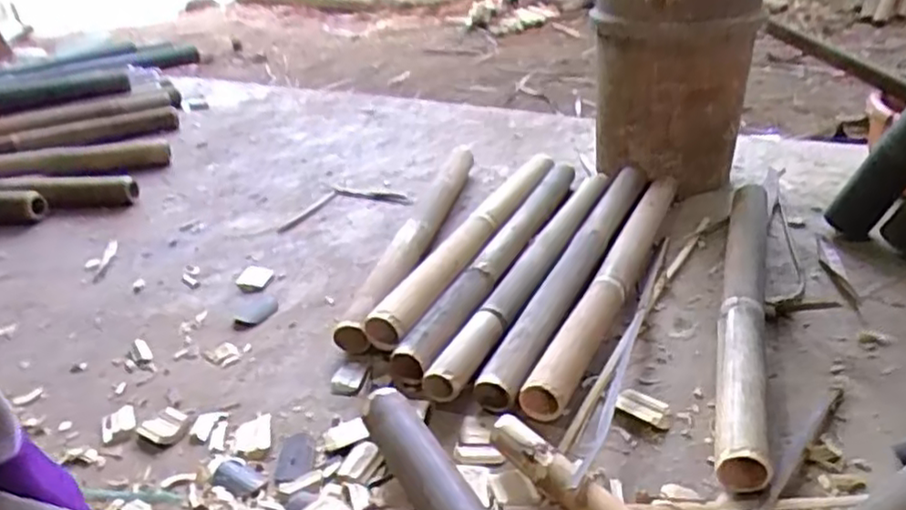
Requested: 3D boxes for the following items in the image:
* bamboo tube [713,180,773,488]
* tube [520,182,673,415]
[{"bbox_3d":[0.389,0.051,0.913,0.055,0.058,0.653,6,32,21],"label":"bamboo tube"},{"bbox_3d":[0.238,0.026,0.992,0.052,0.045,0.613,10,33,26],"label":"tube"}]

